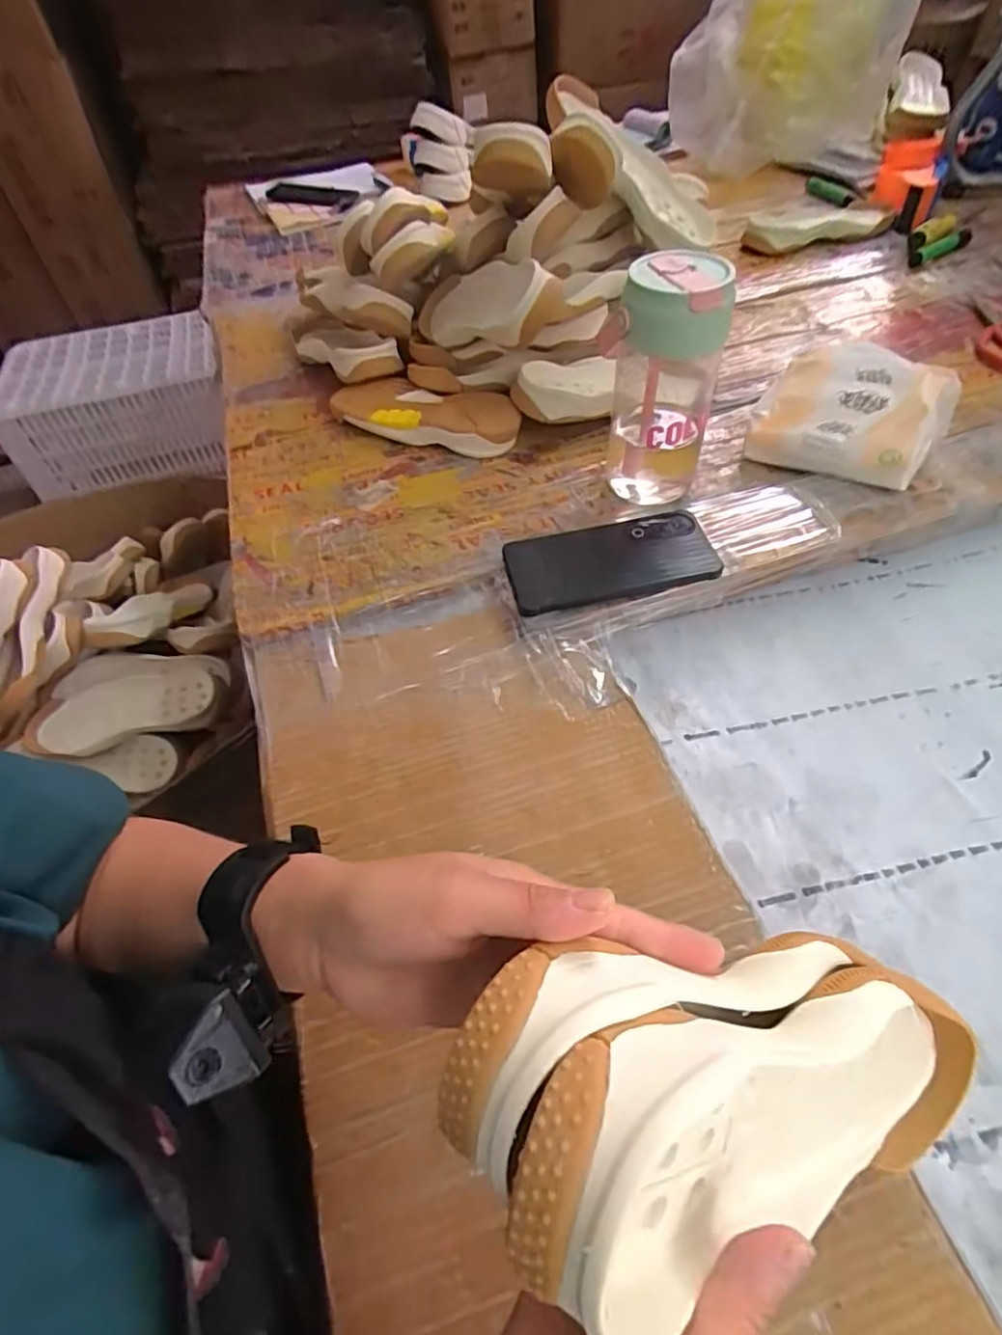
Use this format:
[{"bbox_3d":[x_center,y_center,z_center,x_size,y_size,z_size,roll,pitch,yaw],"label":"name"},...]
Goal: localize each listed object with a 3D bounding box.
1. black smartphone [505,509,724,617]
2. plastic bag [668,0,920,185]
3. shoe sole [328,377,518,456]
[{"bbox_3d":[0.088,-0.090,0.507,0.166,0.010,0.081,-12,56,-5],"label":"black smartphone"},{"bbox_3d":[0.489,-1.062,1.073,0.420,0.294,0.208,18,55,19],"label":"plastic bag"},{"bbox_3d":[-0.084,-0.273,0.662,0.220,0.036,0.082,16,55,17],"label":"shoe sole"}]

